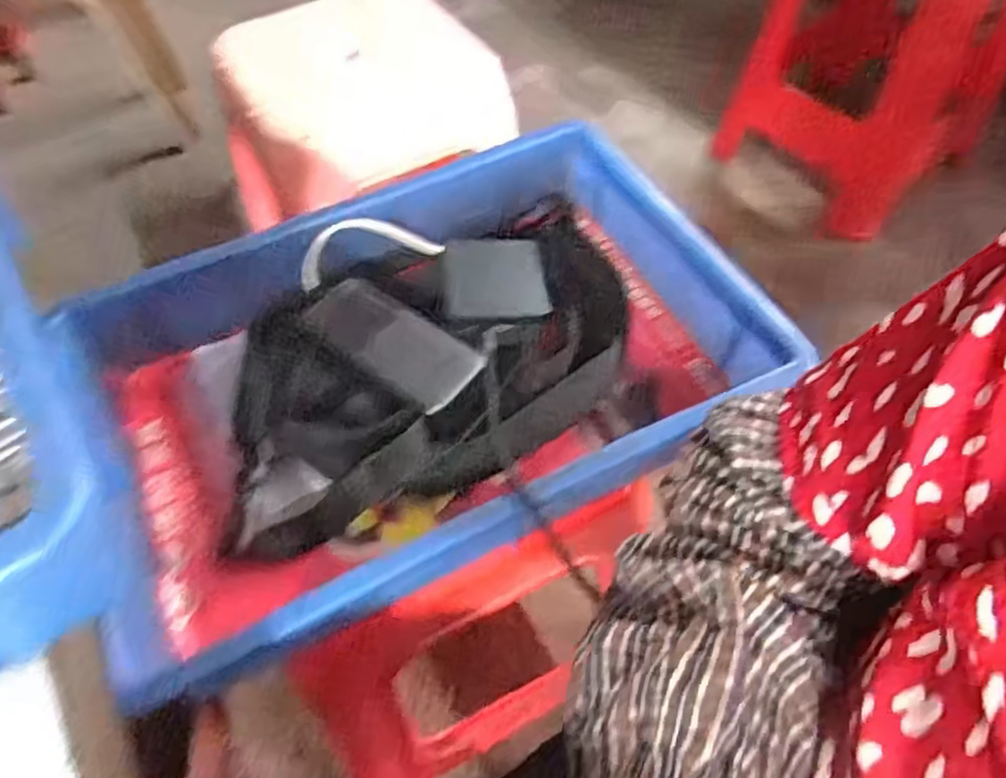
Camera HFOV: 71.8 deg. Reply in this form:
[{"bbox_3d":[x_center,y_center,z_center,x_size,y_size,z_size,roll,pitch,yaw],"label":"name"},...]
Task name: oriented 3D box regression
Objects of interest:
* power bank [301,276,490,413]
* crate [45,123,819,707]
[{"bbox_3d":[-0.076,-0.035,0.480,0.127,0.014,0.057,33,62,23],"label":"power bank"},{"bbox_3d":[-0.052,-0.019,0.482,0.415,0.084,0.287,-24,58,-14],"label":"crate"}]

